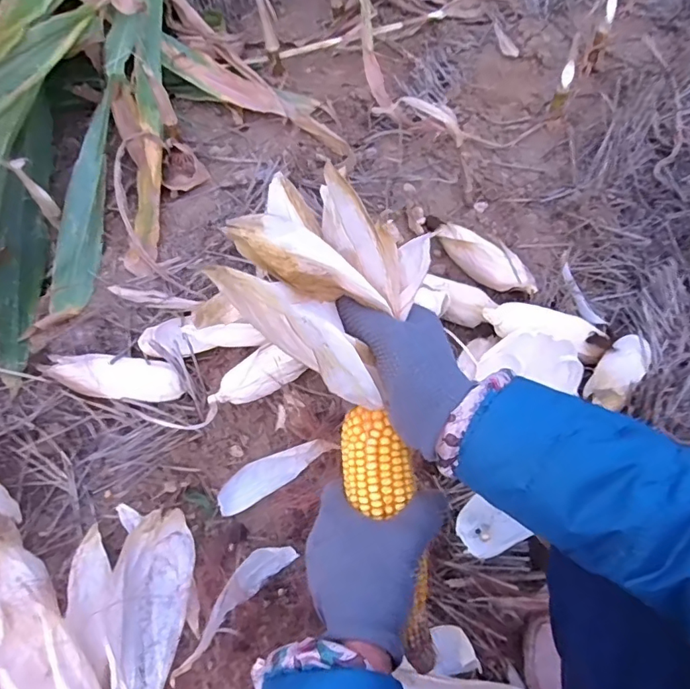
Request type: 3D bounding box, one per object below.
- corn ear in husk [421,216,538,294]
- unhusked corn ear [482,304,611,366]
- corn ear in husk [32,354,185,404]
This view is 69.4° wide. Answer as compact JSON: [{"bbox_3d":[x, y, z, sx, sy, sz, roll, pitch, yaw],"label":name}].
[{"bbox_3d":[0.247,-0.166,0.908,0.067,0.058,0.276,-29,49,-16],"label":"corn ear in husk"},{"bbox_3d":[0.312,-0.026,0.778,0.212,0.045,0.061,15,58,-12],"label":"unhusked corn ear"},{"bbox_3d":[-0.359,0.049,0.772,0.215,0.043,0.060,9,58,-11],"label":"corn ear in husk"}]

